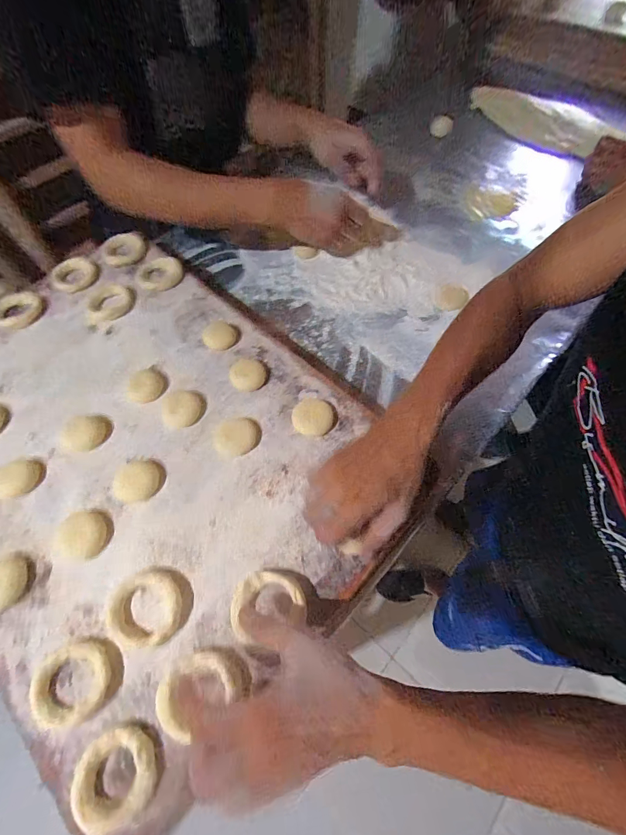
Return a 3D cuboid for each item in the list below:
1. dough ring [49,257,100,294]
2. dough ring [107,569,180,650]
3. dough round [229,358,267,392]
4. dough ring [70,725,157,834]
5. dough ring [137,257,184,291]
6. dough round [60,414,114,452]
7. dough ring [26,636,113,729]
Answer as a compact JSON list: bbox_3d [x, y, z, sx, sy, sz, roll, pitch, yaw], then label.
[{"bbox_3d":[-0.352,-0.212,0.532,0.066,0.012,0.066,-1,62,1],"label":"dough ring"},{"bbox_3d":[-0.152,0.172,0.327,0.061,0.011,0.063,-1,62,1],"label":"dough ring"},{"bbox_3d":[-0.080,-0.054,0.443,0.042,0.009,0.044,-1,62,1],"label":"dough round"},{"bbox_3d":[-0.150,0.271,0.271,0.055,0.015,0.057,-9,62,-3],"label":"dough ring"},{"bbox_3d":[-0.228,-0.215,0.538,0.067,0.009,0.067,-1,62,1],"label":"dough ring"},{"bbox_3d":[-0.257,0.016,0.407,0.051,0.014,0.042,-4,62,0],"label":"dough round"},{"bbox_3d":[-0.202,0.218,0.298,0.062,0.015,0.055,-5,62,-1],"label":"dough ring"}]

